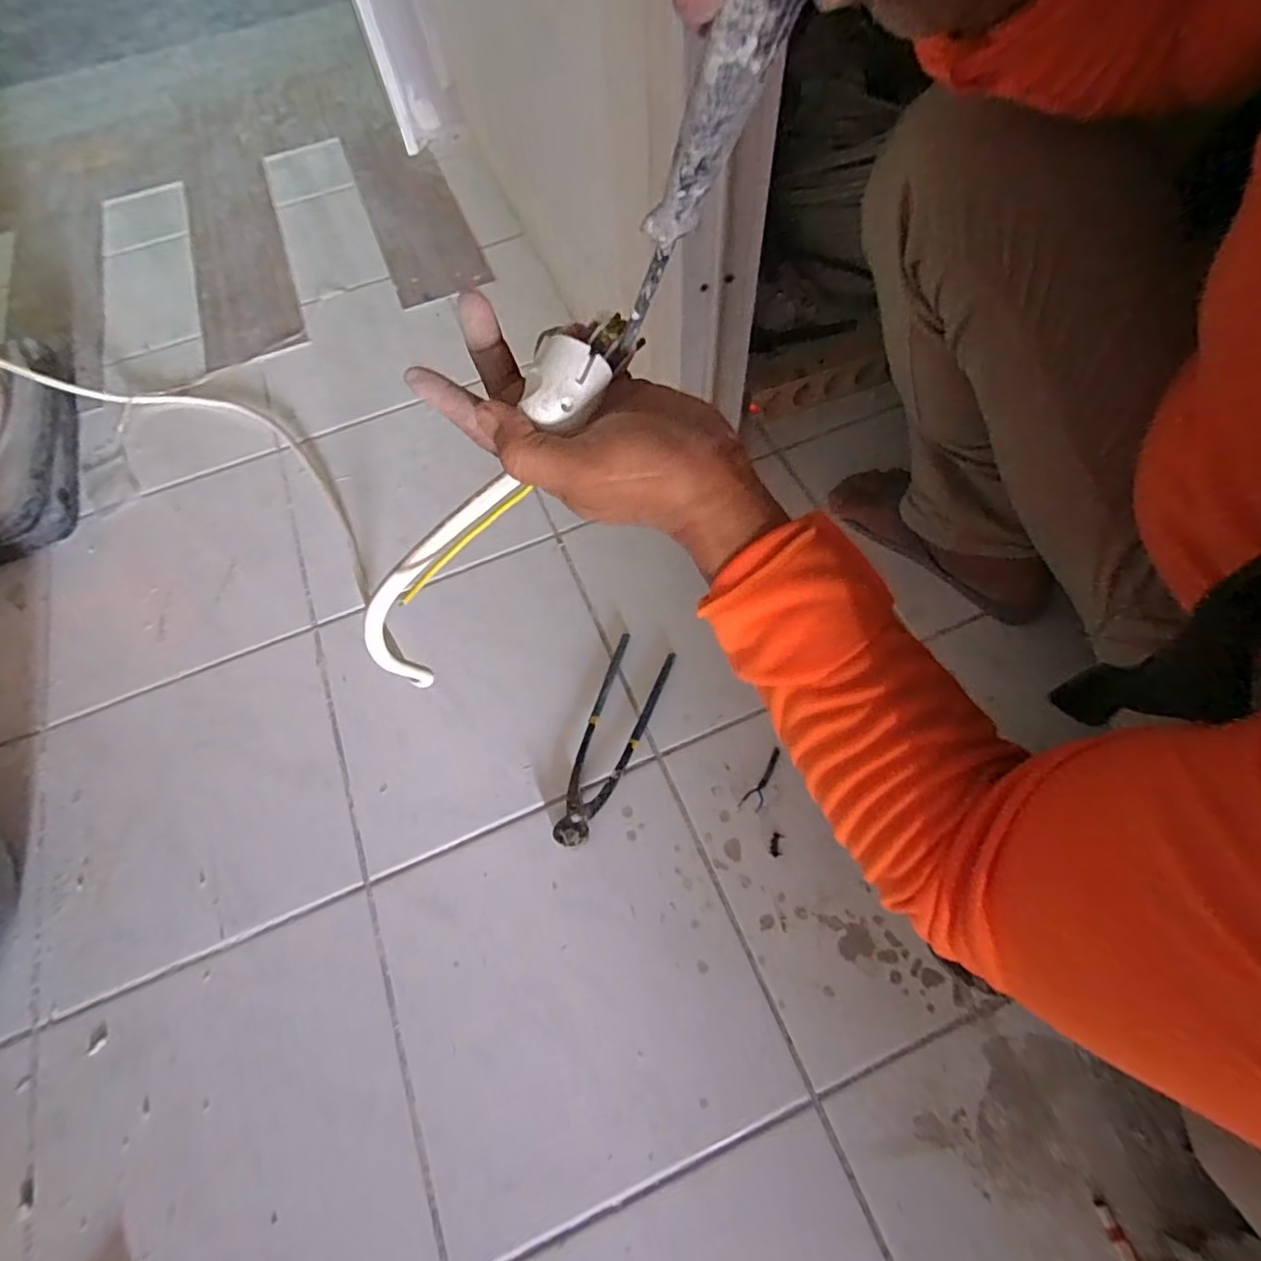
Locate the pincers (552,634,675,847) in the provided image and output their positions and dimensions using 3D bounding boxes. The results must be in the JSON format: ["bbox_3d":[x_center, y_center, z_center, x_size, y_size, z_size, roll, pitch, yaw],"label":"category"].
[{"bbox_3d":[-0.021,0.109,0.621,0.063,0.014,0.221,18,66,13],"label":"pincers"}]

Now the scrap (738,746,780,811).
[{"bbox_3d":[0.130,0.145,0.589,0.019,0.005,0.071,32,69,18],"label":"scrap"}]

